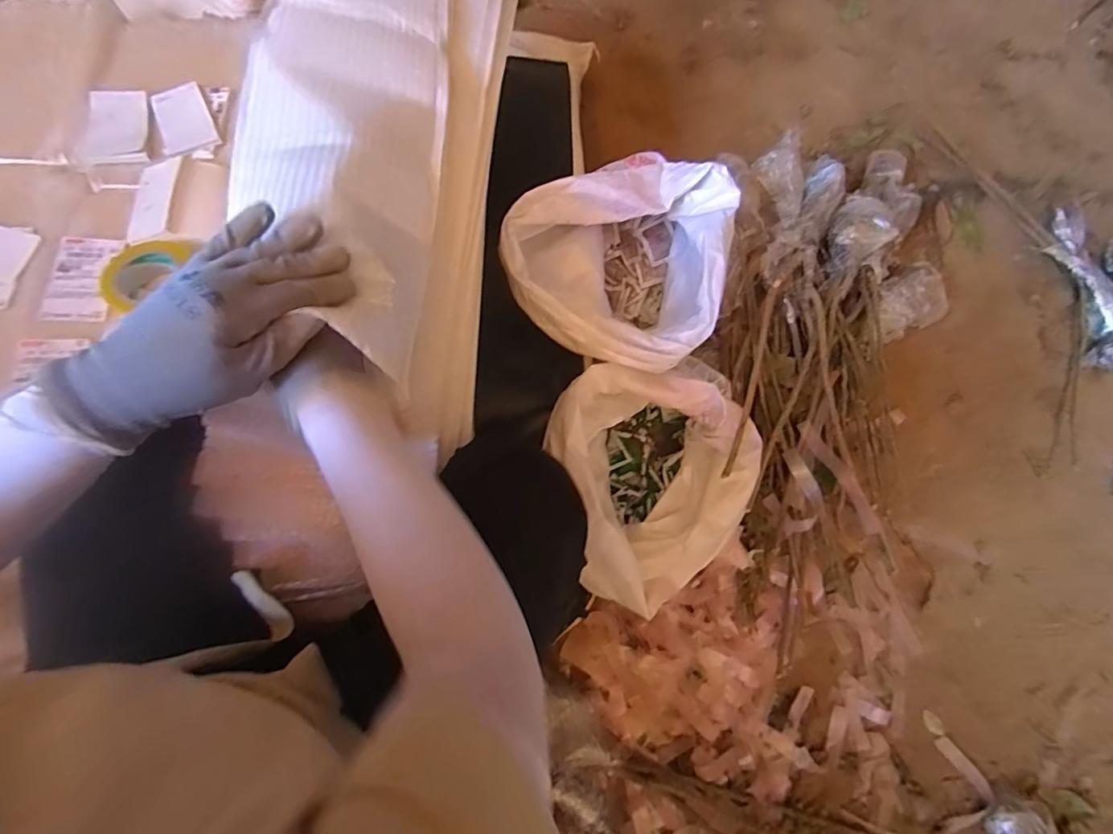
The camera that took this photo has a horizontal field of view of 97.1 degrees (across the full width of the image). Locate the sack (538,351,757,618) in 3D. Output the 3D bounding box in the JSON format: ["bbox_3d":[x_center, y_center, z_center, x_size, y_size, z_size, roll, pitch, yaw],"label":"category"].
[{"bbox_3d":[0.142,0.087,0.689,0.267,0.209,0.301,-14,74,-8],"label":"sack"}]

